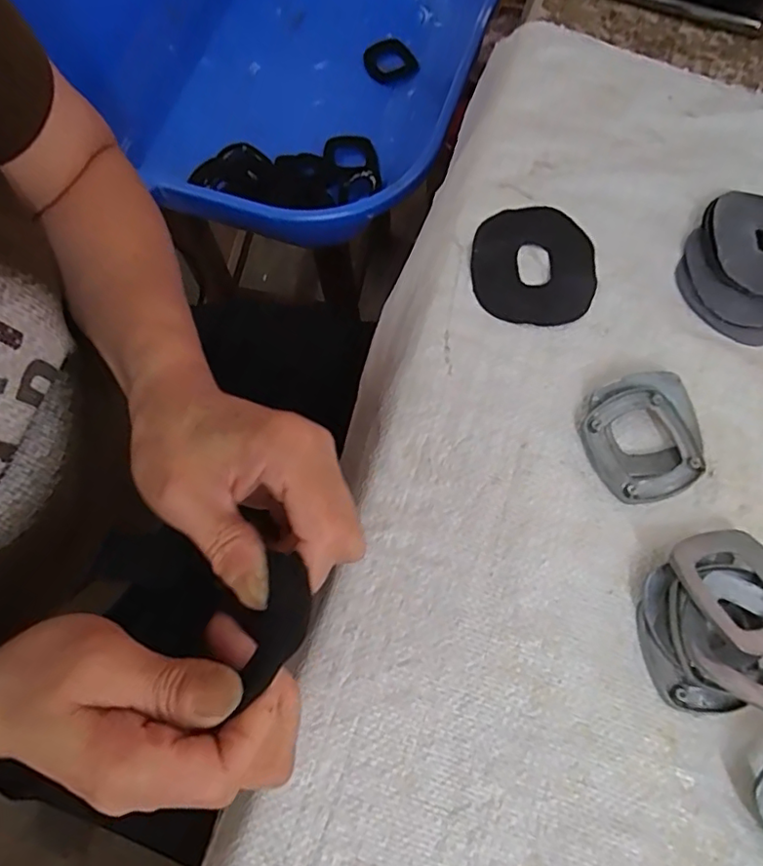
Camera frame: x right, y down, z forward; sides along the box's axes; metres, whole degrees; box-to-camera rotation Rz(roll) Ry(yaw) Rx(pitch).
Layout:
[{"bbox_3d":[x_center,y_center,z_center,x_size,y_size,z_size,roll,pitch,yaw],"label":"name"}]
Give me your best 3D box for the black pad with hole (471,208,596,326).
[{"bbox_3d":[0.095,-0.105,0.356,0.075,0.008,0.079,4,72,-1],"label":"black pad with hole"}]

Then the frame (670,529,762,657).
[{"bbox_3d":[0.180,0.077,0.285,0.054,0.008,0.061,-16,58,-17],"label":"frame"}]

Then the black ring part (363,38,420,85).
[{"bbox_3d":[0.011,-0.475,0.730,0.057,0.015,0.065,-36,77,-13],"label":"black ring part"}]

